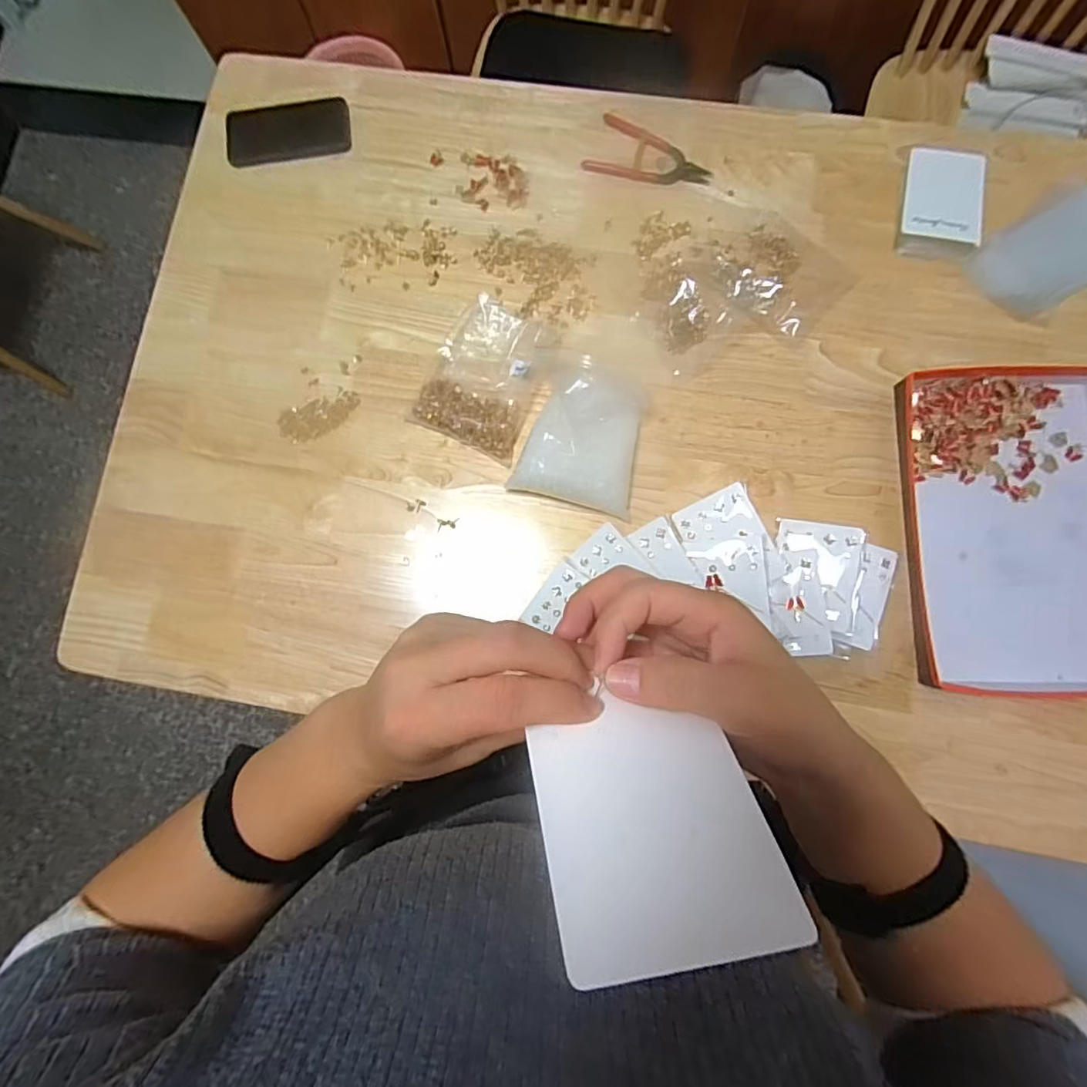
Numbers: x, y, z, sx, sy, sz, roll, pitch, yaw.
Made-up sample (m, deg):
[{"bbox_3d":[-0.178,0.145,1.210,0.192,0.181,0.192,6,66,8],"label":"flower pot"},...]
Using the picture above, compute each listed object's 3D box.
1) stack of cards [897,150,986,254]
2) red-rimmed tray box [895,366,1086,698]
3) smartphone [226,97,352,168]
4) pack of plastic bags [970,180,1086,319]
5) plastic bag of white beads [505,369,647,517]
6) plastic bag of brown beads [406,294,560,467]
[{"bbox_3d":[0.445,-0.381,0.625,0.082,0.034,0.104,6,82,4],"label":"stack of cards"},{"bbox_3d":[0.490,-0.017,0.583,0.214,0.047,0.334,0,81,3],"label":"red-rimmed tray box"},{"bbox_3d":[-0.324,-0.525,0.707,0.160,0.011,0.091,-6,81,3],"label":"smartphone"},{"bbox_3d":[0.593,-0.339,0.623,0.220,0.009,0.113,-28,81,-1],"label":"pack of plastic bags"},{"bbox_3d":[0.043,-0.115,0.604,0.127,0.048,0.146,13,82,5],"label":"plastic bag of white beads"},{"bbox_3d":[-0.063,-0.192,0.630,0.125,0.024,0.166,25,84,7],"label":"plastic bag of brown beads"}]

